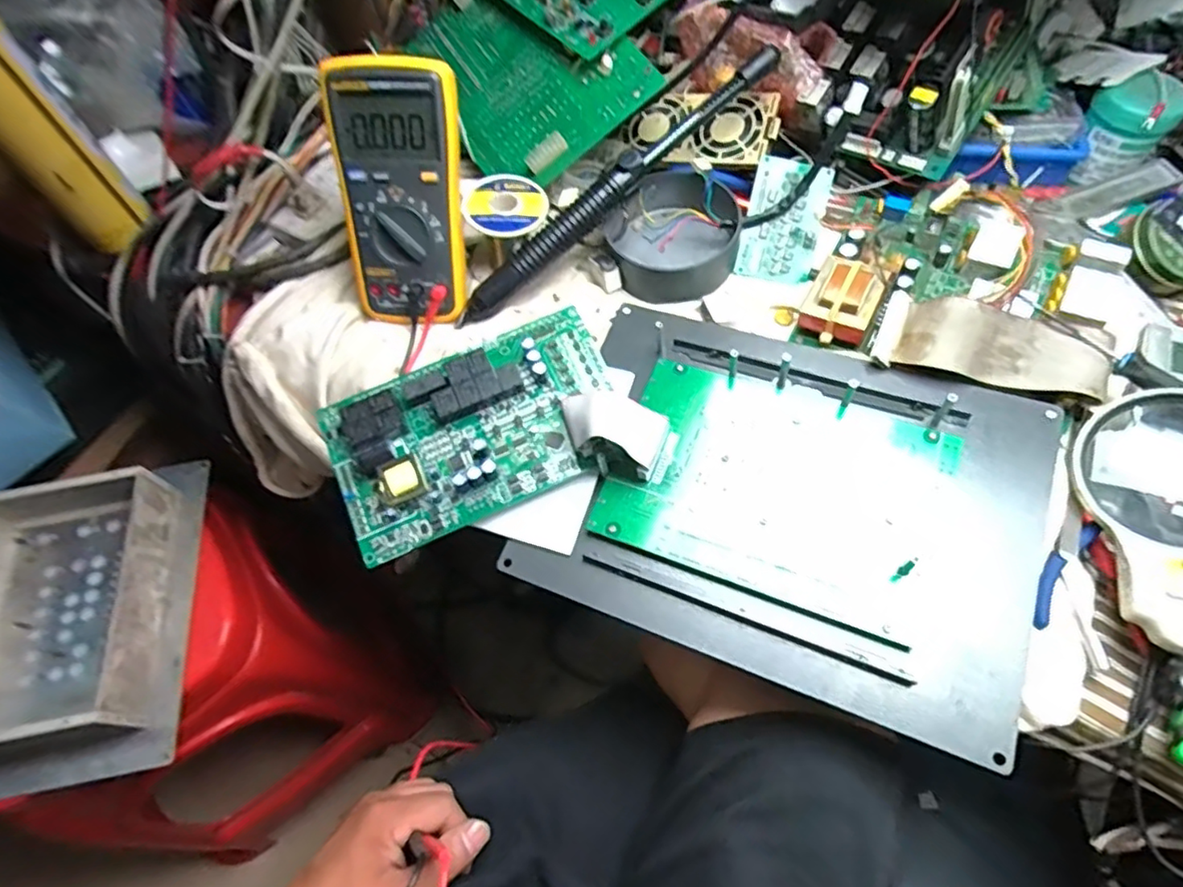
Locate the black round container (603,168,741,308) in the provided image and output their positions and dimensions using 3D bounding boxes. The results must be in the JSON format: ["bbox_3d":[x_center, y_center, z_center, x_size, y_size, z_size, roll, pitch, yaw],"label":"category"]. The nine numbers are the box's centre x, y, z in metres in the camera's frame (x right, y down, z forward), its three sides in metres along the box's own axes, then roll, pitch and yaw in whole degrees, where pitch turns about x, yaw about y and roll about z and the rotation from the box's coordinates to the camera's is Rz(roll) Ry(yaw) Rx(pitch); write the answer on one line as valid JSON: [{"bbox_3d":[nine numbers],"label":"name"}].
[{"bbox_3d":[0.068,-0.170,0.509,0.105,0.060,0.103,-2,62,3],"label":"black round container"}]

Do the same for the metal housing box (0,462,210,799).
[{"bbox_3d":[-0.508,0.165,0.601,0.209,0.092,0.298,-12,62,-2],"label":"metal housing box"}]

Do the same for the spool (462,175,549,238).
[{"bbox_3d":[-0.064,-0.182,0.471,0.061,0.014,0.052,-38,79,-22],"label":"spool"}]

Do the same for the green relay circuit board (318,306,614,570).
[{"bbox_3d":[-0.079,-0.014,0.425,0.199,0.033,0.115,-25,64,-9],"label":"green relay circuit board"}]

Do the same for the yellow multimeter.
[{"bbox_3d":[-0.143,-0.181,0.463,0.088,0.182,0.037,6,29,7],"label":"yellow multimeter"}]

